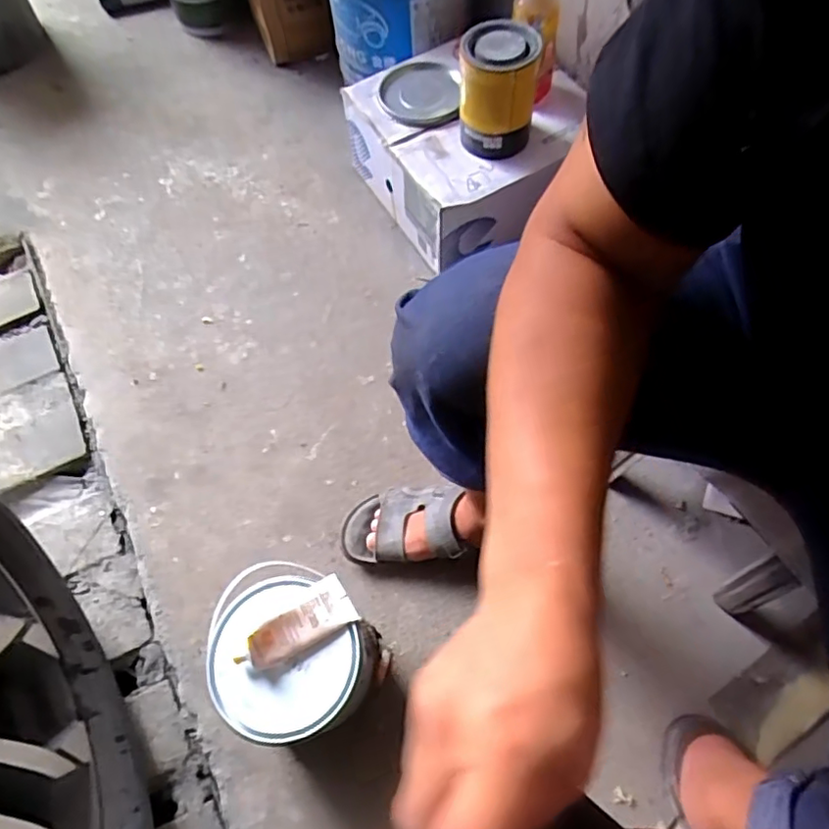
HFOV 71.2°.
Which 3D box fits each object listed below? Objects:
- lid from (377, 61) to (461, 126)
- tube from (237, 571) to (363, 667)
[{"bbox_3d":[0.010,-0.551,0.980,0.132,0.021,0.157,3,64,0],"label":"lid"},{"bbox_3d":[-0.120,0.215,0.591,0.118,0.021,0.051,-28,66,-24],"label":"tube"}]

